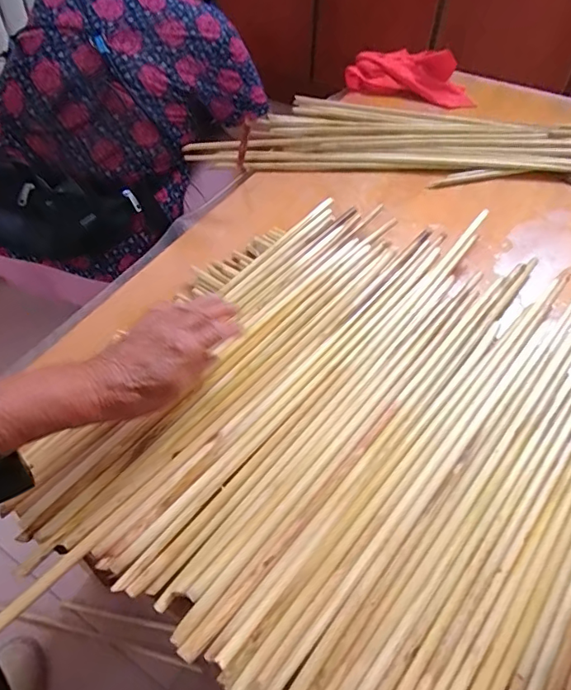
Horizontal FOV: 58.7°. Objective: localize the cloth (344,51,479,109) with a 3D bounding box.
[{"bbox_3d":[0.236,-0.508,0.943,0.234,0.045,0.133,19,52,13],"label":"cloth"}]

